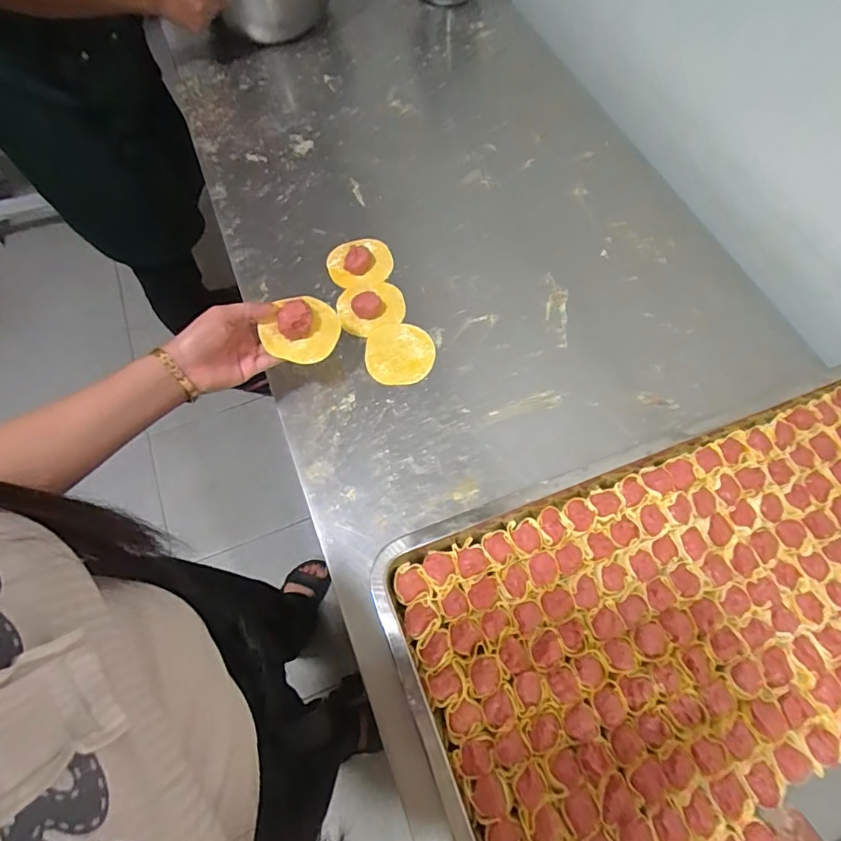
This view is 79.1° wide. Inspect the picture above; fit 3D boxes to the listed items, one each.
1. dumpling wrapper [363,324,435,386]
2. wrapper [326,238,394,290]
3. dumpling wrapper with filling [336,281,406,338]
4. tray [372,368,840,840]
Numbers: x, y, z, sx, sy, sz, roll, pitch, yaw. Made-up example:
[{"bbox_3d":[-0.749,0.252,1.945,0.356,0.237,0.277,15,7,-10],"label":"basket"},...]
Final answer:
[{"bbox_3d":[-0.024,-0.079,0.600,0.079,0.004,0.079,-2,67,0],"label":"dumpling wrapper"},{"bbox_3d":[-0.078,-0.203,0.658,0.081,0.013,0.071,-21,68,-8],"label":"wrapper"},{"bbox_3d":[-0.060,-0.141,0.616,0.081,0.021,0.065,-21,68,-8],"label":"dumpling wrapper with filling"},{"bbox_3d":[0.291,0.202,0.447,0.597,0.050,0.384,-20,68,-8],"label":"tray"}]

